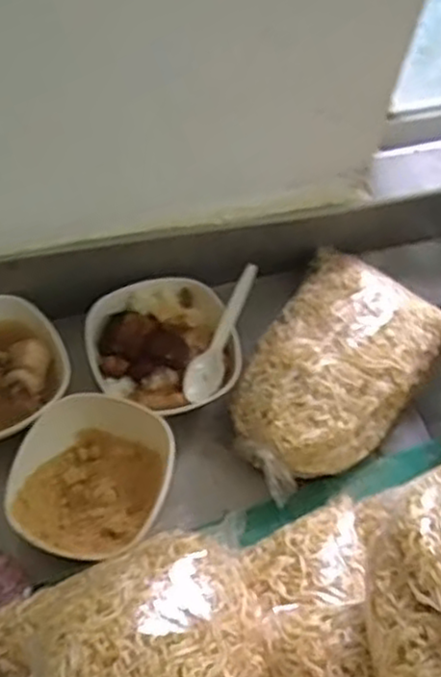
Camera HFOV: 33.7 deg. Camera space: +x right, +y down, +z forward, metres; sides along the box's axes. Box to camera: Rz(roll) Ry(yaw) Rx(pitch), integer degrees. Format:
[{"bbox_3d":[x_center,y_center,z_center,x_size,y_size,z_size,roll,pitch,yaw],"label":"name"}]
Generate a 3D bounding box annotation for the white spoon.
[{"bbox_3d":[0.007,-0.006,0.685,0.032,0.021,0.148,26,62,10],"label":"white spoon"}]

